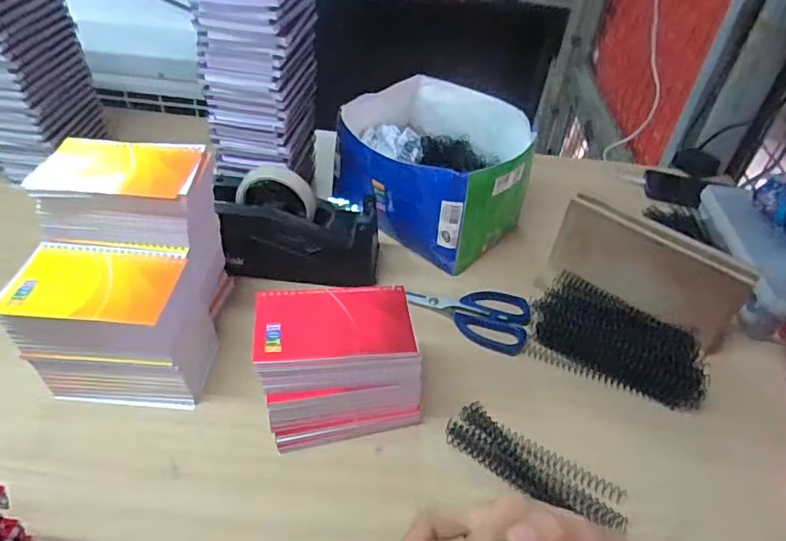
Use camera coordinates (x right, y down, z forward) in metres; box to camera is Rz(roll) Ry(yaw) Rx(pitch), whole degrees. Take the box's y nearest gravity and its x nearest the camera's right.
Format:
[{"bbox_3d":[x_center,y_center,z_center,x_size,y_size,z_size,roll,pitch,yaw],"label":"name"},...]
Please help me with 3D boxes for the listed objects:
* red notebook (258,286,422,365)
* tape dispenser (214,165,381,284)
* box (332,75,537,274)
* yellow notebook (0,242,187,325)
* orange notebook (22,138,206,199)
[{"bbox_3d":[-0.049,0.041,0.438,0.127,0.010,0.068,-5,52,-5],"label":"red notebook"},{"bbox_3d":[-0.103,-0.050,0.594,0.172,0.096,0.088,4,43,-2],"label":"tape dispenser"},{"bbox_3d":[0.056,-0.136,0.685,0.222,0.120,0.214,29,48,24],"label":"box"},{"bbox_3d":[-0.249,0.009,0.441,0.129,0.005,0.084,4,43,-2],"label":"yellow notebook"},{"bbox_3d":[-0.247,-0.094,0.482,0.137,0.015,0.085,3,43,-3],"label":"orange notebook"}]

